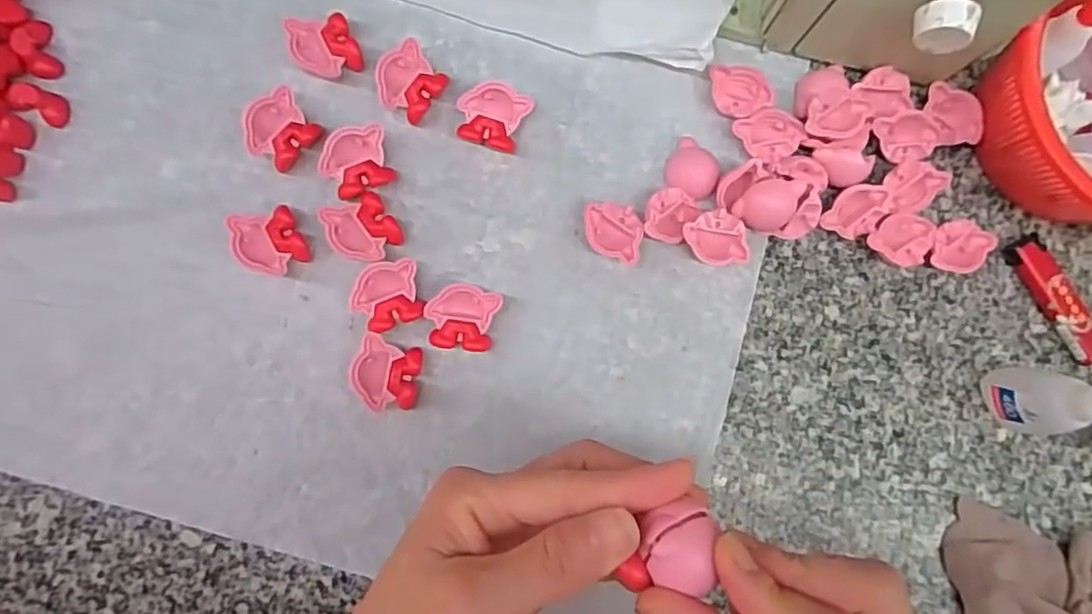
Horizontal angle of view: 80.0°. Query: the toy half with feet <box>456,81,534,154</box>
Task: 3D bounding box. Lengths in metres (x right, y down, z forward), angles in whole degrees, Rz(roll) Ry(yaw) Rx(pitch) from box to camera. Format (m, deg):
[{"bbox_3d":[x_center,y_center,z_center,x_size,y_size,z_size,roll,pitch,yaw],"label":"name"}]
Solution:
[{"bbox_3d":[-0.029,-0.101,0.348,0.036,0.018,0.032,24,84,-1],"label":"toy half with feet"}]

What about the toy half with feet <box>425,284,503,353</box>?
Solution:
[{"bbox_3d":[-0.043,0.006,0.336,0.035,0.014,0.032,8,84,-2],"label":"toy half with feet"}]

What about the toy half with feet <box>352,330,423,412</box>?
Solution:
[{"bbox_3d":[-0.081,0.034,0.331,0.032,0.014,0.035,10,84,-2],"label":"toy half with feet"}]

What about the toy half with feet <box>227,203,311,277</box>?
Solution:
[{"bbox_3d":[-0.141,-0.032,0.334,0.033,0.013,0.033,-17,86,-5],"label":"toy half with feet"}]

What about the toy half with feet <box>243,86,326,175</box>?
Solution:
[{"bbox_3d":[-0.139,-0.092,0.340,0.034,0.015,0.033,-42,88,-6],"label":"toy half with feet"}]

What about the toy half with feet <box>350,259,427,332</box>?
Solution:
[{"bbox_3d":[-0.081,-0.006,0.334,0.035,0.013,0.033,-23,87,-5],"label":"toy half with feet"}]

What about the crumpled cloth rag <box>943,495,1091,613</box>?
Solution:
[{"bbox_3d":[0.255,0.154,0.338,0.090,0.028,0.080,16,84,-2],"label":"crumpled cloth rag"}]

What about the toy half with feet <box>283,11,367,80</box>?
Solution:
[{"bbox_3d":[-0.116,-0.137,0.345,0.033,0.016,0.033,-17,86,-5],"label":"toy half with feet"}]

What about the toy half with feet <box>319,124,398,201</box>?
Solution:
[{"bbox_3d":[-0.098,-0.076,0.341,0.037,0.015,0.033,-35,88,-6],"label":"toy half with feet"}]

